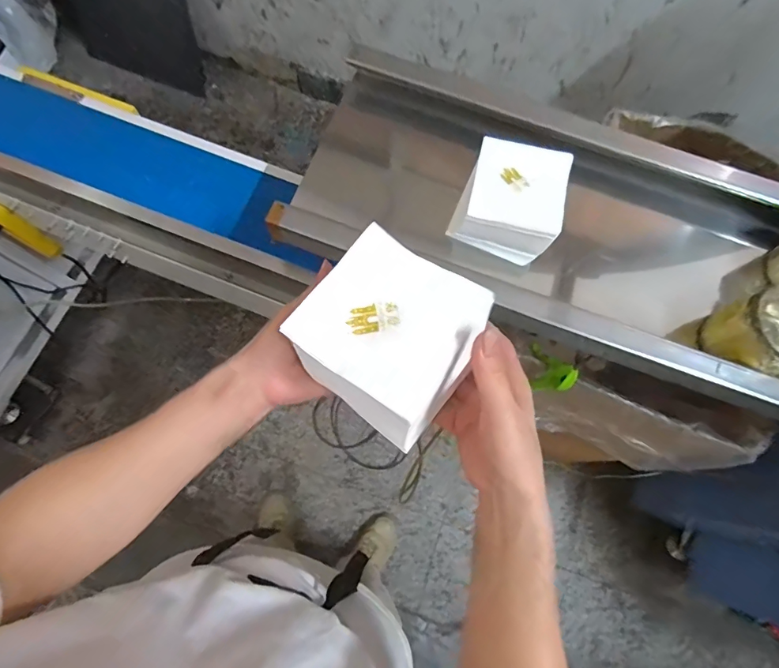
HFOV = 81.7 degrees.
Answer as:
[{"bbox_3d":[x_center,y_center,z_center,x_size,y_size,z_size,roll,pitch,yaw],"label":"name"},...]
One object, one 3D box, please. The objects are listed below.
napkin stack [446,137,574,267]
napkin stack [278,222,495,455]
[{"bbox_3d":[0.159,-0.176,0.595,0.123,0.071,0.124,19,72,4],"label":"napkin stack"},{"bbox_3d":[-0.001,0.000,0.365,0.117,0.075,0.123,33,74,8],"label":"napkin stack"}]

